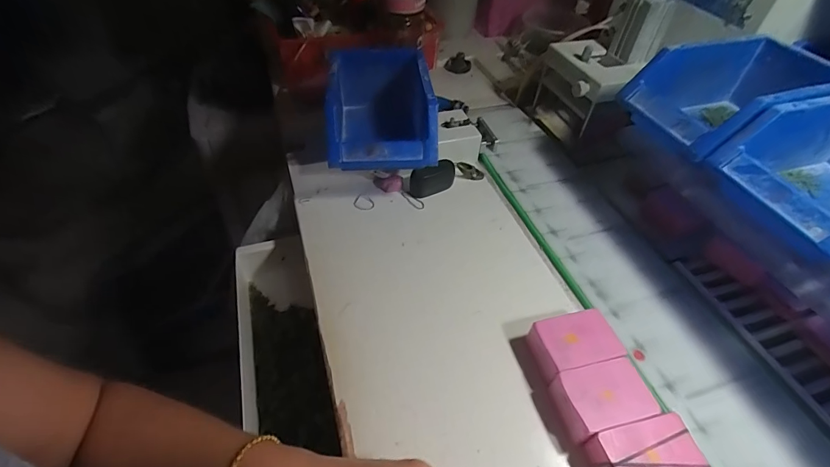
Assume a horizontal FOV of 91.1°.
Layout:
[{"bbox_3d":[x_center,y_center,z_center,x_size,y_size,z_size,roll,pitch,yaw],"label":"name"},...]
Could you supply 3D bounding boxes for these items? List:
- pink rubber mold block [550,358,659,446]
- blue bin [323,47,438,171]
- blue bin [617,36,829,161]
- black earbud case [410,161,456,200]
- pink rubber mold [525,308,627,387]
[{"bbox_3d":[0.154,0.136,0.336,0.068,0.029,0.049,-11,49,-11],"label":"pink rubber mold block"},{"bbox_3d":[-0.043,-0.153,0.504,0.123,0.085,0.195,-4,48,-7],"label":"blue bin"},{"bbox_3d":[0.332,-0.138,0.423,0.190,0.080,0.124,-11,49,-13],"label":"blue bin"},{"bbox_3d":[0.024,-0.071,0.514,0.063,0.038,0.018,-24,53,-21],"label":"black earbud case"},{"bbox_3d":[0.139,0.101,0.366,0.073,0.030,0.048,-11,49,-13],"label":"pink rubber mold"}]

